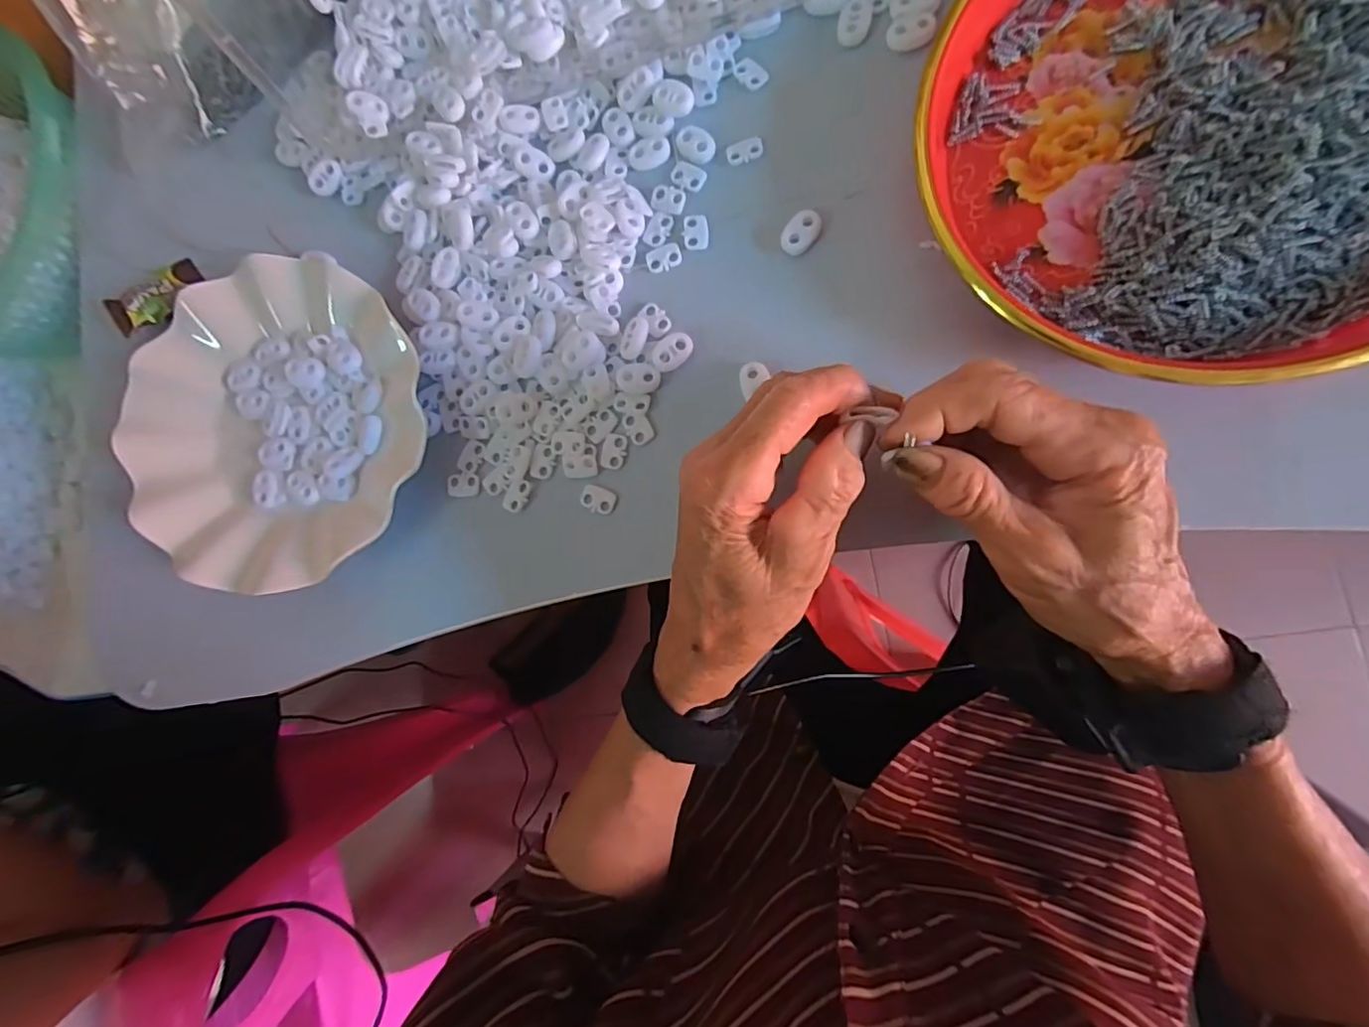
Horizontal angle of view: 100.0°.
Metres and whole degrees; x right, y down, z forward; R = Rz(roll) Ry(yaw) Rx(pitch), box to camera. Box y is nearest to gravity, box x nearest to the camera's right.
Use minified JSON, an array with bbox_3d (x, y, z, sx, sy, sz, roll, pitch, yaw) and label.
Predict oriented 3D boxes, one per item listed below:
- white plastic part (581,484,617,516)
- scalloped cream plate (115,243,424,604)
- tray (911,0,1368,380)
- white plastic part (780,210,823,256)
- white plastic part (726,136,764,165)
[{"bbox_3d":[-0.044,-0.007,0.293,0.018,0.004,0.012,19,91,13],"label":"white plastic part"},{"bbox_3d":[-0.223,-0.050,0.313,0.172,0.028,0.173,-1,86,13],"label":"scalloped cream plate"},{"bbox_3d":[0.208,-0.161,0.226,0.210,0.029,0.210,-1,86,19],"label":"tray"},{"bbox_3d":[0.056,-0.137,0.279,0.015,0.004,0.022,35,95,13],"label":"white plastic part"},{"bbox_3d":[0.030,-0.183,0.289,0.018,0.004,0.011,-10,84,12],"label":"white plastic part"}]

